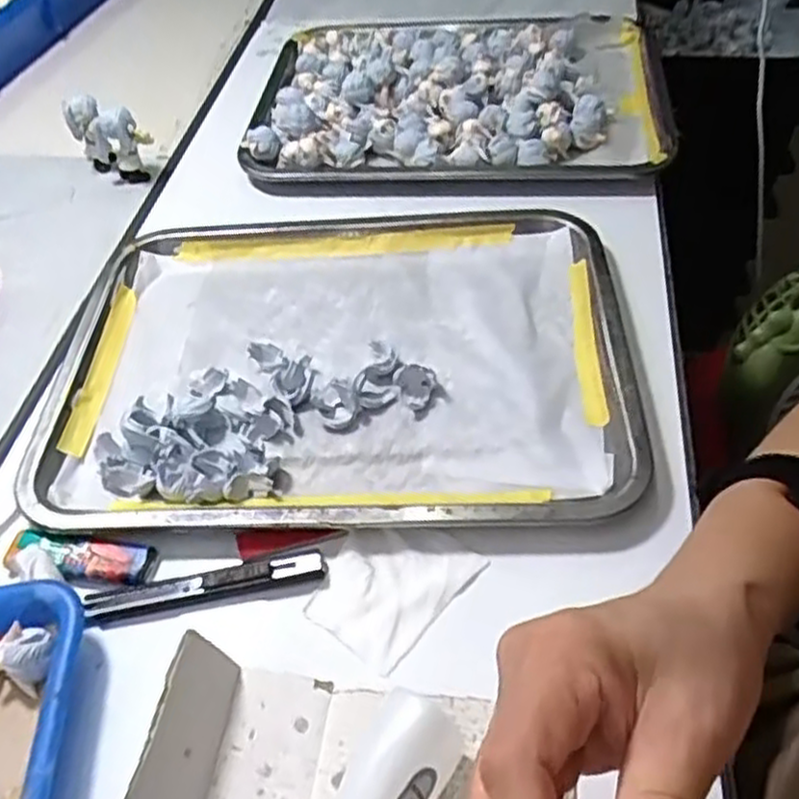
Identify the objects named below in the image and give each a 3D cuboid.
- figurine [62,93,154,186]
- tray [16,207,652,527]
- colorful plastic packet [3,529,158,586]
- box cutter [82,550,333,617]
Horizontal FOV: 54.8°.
[{"bbox_3d":[-0.241,-0.215,0.639,0.070,0.066,0.025,19,53,20],"label":"figurine"},{"bbox_3d":[-0.036,-0.031,0.482,0.340,0.026,0.251,-2,49,3],"label":"tray"},{"bbox_3d":[-0.171,0.082,0.406,0.077,0.008,0.022,4,49,8],"label":"colorful plastic packet"},{"bbox_3d":[-0.099,0.093,0.393,0.121,0.008,0.017,-11,49,-5],"label":"box cutter"}]

